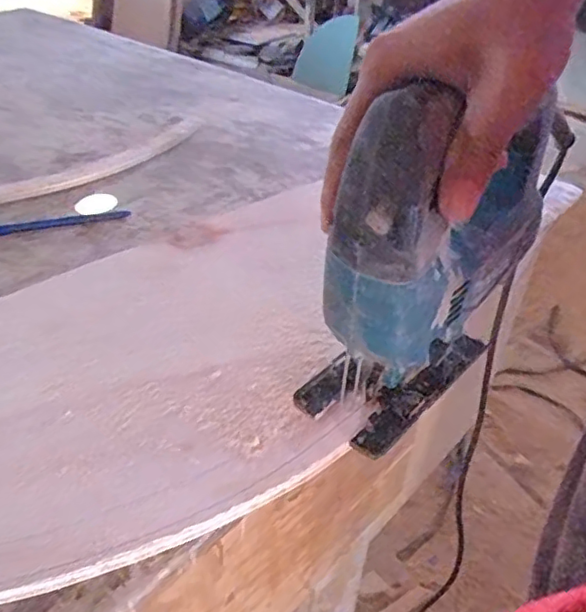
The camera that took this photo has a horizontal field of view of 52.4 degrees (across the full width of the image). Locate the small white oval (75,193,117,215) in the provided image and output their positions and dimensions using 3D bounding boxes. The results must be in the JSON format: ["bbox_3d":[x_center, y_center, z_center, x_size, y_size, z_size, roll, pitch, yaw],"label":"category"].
[{"bbox_3d":[-0.202,-0.105,0.613,0.044,0.004,0.044,18,40,19],"label":"small white oval"}]

